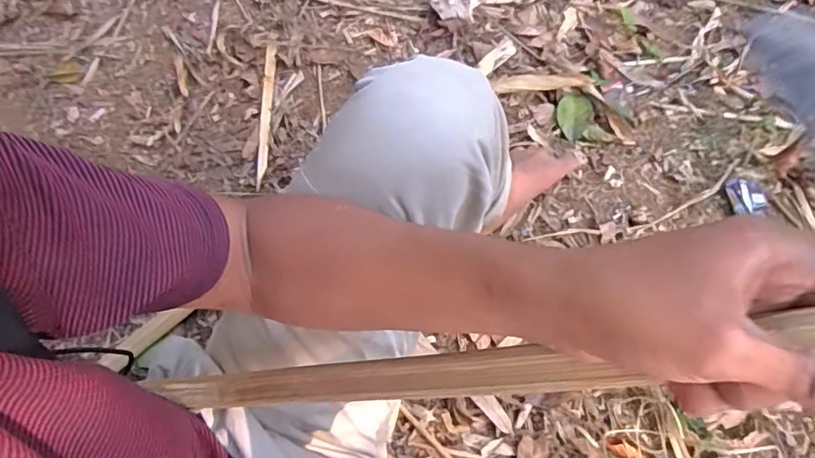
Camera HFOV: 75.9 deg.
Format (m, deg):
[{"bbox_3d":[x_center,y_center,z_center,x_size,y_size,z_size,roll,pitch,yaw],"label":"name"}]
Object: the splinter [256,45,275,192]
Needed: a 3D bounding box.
[{"bbox_3d":[-0.237,-0.195,0.874,0.017,0.013,0.290,-3,63,0],"label":"splinter"}]

